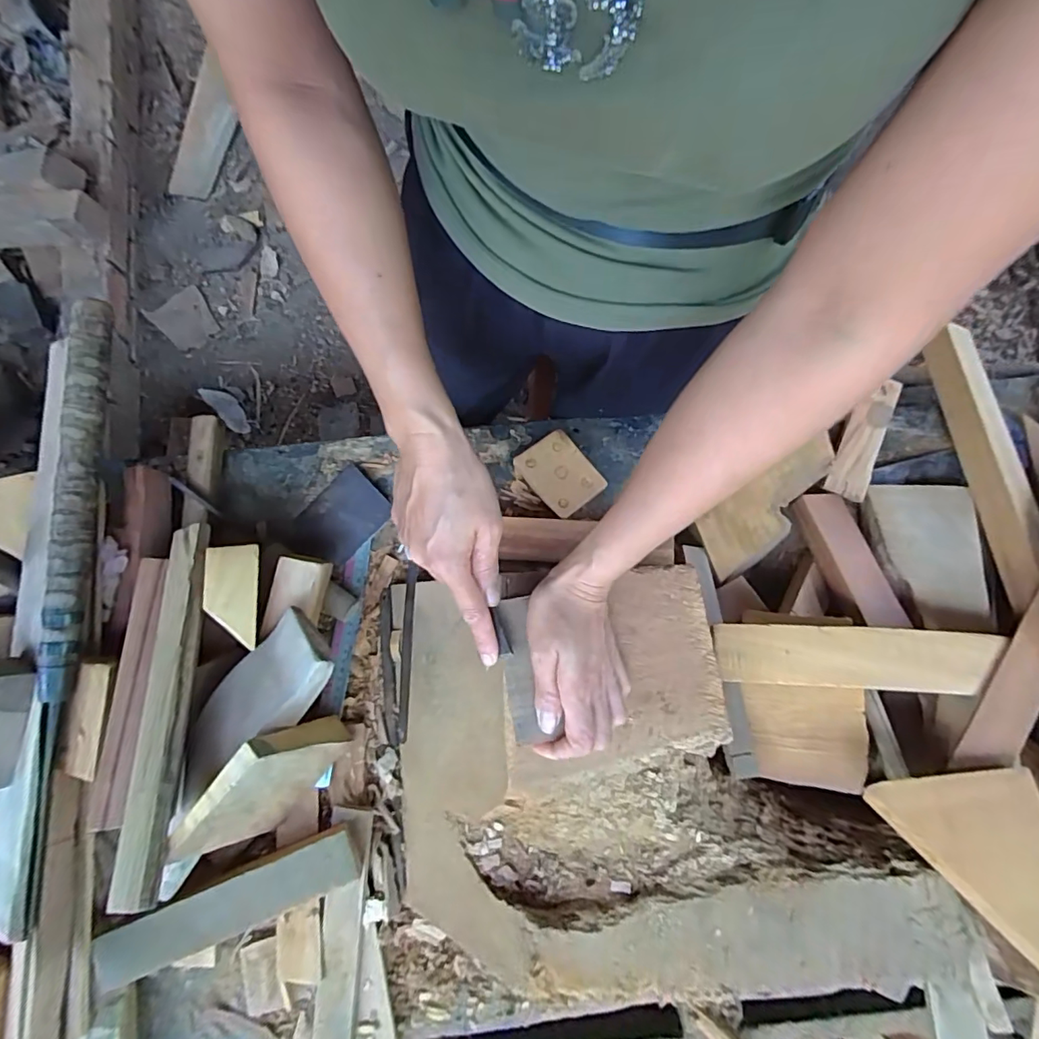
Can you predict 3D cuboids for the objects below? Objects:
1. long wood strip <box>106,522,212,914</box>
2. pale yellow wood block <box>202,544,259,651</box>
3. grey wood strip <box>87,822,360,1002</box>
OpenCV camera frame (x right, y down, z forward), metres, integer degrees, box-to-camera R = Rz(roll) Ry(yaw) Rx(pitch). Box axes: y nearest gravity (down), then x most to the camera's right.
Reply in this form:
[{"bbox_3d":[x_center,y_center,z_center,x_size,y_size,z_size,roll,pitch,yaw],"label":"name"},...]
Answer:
[{"bbox_3d":[-0.313,0.152,0.461,0.048,0.020,0.314,-7,66,0],"label":"long wood strip"},{"bbox_3d":[-0.277,0.073,0.500,0.044,0.020,0.094,1,80,-26],"label":"pale yellow wood block"},{"bbox_3d":[-0.272,0.362,0.487,0.242,0.025,0.051,-23,79,-3],"label":"grey wood strip"}]

